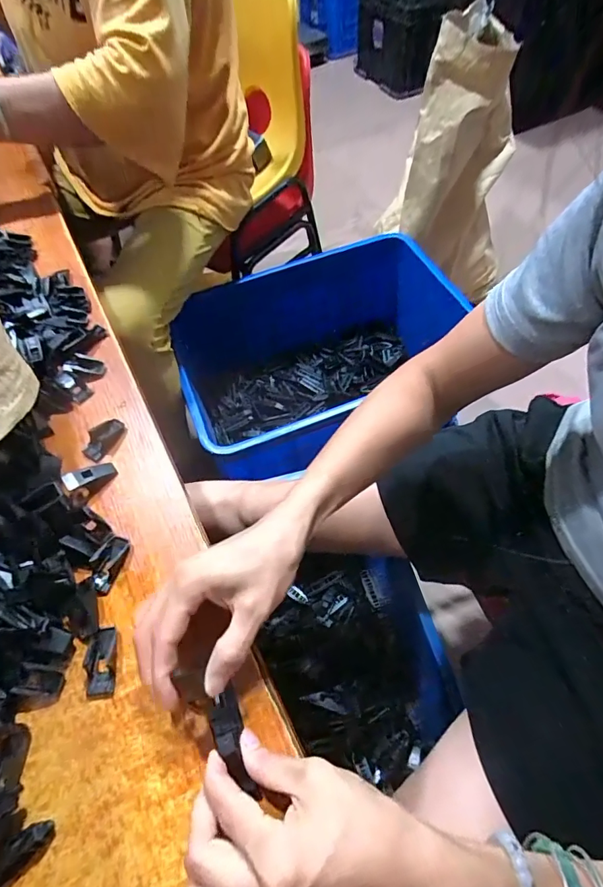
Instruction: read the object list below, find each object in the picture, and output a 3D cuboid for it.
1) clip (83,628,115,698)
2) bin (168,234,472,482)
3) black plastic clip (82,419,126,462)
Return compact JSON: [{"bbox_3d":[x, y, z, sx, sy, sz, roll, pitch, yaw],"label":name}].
[{"bbox_3d":[-0.140,0.153,0.303,0.021,0.005,0.043,-10,58,-3],"label":"clip"},{"bbox_3d":[0.055,-0.180,0.972,0.604,0.244,0.466,-19,59,-9],"label":"bin"},{"bbox_3d":[-0.181,-0.005,0.397,0.025,0.009,0.041,21,61,15],"label":"black plastic clip"}]

